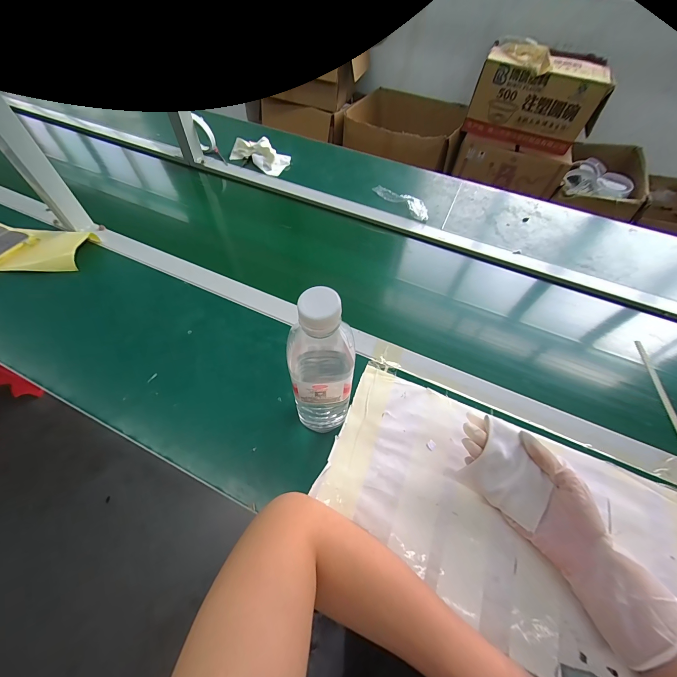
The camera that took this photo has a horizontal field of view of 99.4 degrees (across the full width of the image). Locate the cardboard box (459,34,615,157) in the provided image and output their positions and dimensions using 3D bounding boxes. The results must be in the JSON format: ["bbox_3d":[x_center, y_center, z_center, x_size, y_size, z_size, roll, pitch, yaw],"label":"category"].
[{"bbox_3d":[0.847,-1.051,1.233,0.476,0.290,0.316,23,57,12],"label":"cardboard box"}]

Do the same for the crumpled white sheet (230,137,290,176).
[{"bbox_3d":[-0.205,-0.491,0.765,0.161,0.033,0.094,28,58,15],"label":"crumpled white sheet"}]

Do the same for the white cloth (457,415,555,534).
[{"bbox_3d":[0.197,0.151,0.329,0.085,0.020,0.083,33,85,6],"label":"white cloth"}]

